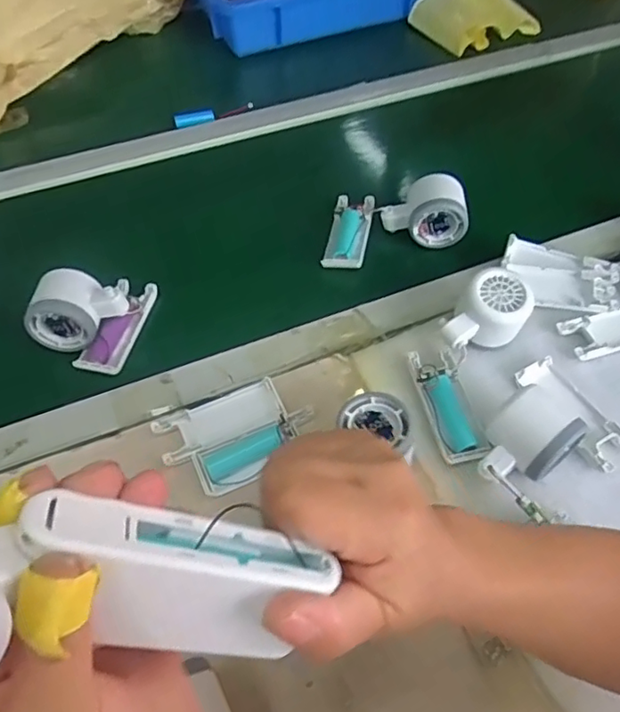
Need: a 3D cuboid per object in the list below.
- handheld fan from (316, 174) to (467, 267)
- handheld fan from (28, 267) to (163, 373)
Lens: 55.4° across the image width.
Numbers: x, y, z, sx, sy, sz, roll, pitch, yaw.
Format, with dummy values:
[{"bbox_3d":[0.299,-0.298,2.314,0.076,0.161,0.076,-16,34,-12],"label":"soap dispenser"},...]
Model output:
[{"bbox_3d":[0.084,-0.143,0.613,0.148,0.057,0.095,-14,56,6],"label":"handheld fan"},{"bbox_3d":[-0.199,-0.045,0.535,0.078,0.049,0.101,13,55,10],"label":"handheld fan"}]

